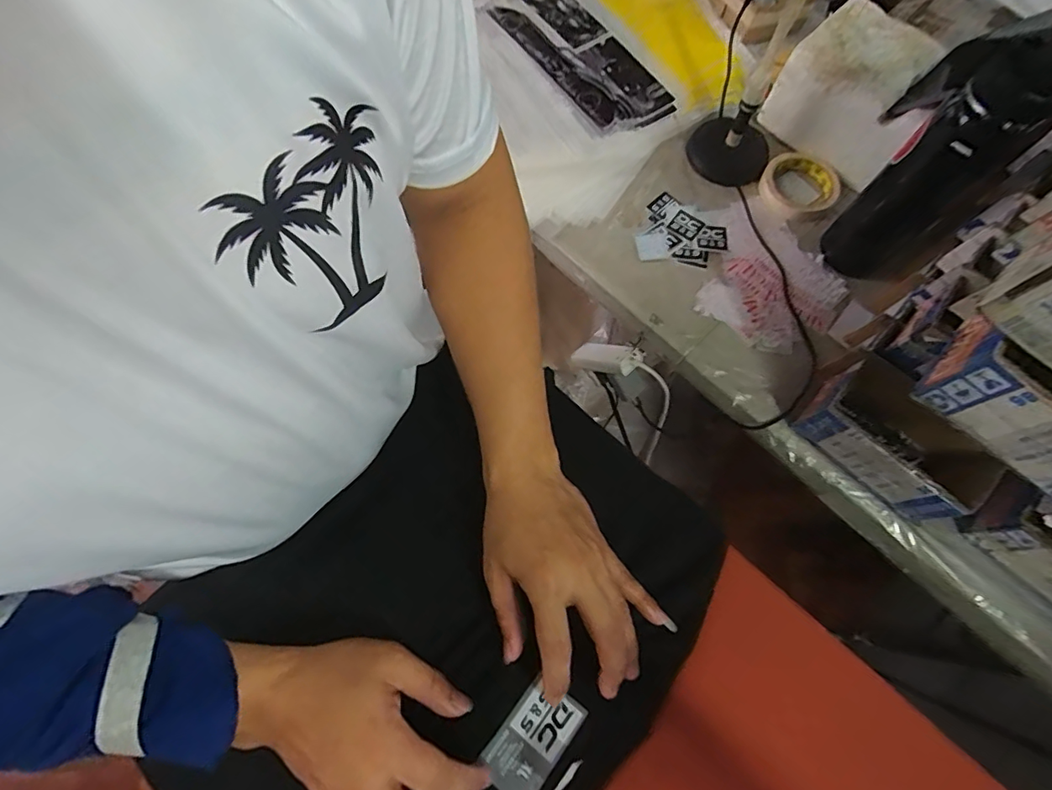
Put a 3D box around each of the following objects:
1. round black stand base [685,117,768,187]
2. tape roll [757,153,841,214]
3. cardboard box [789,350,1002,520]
[{"bbox_3d":[0.279,-0.323,0.684,0.108,0.025,0.095,-3,78,1],"label":"round black stand base"},{"bbox_3d":[0.359,-0.277,0.661,0.100,0.020,0.094,0,71,-1],"label":"tape roll"},{"bbox_3d":[0.377,0.047,0.524,0.164,0.079,0.090,43,75,12],"label":"cardboard box"}]

